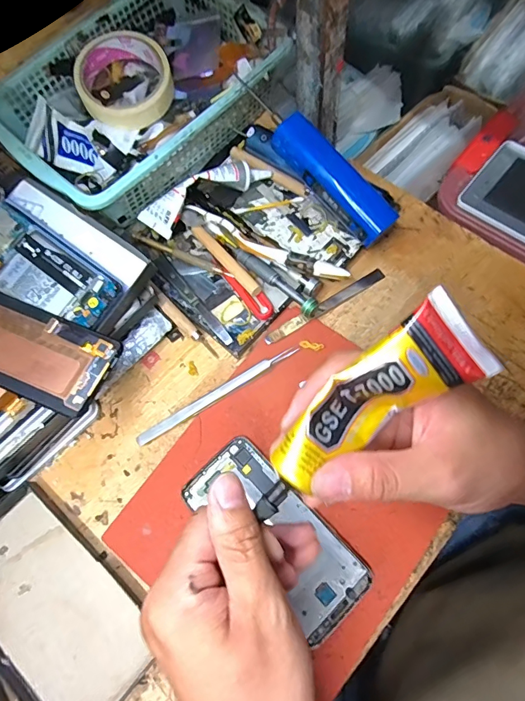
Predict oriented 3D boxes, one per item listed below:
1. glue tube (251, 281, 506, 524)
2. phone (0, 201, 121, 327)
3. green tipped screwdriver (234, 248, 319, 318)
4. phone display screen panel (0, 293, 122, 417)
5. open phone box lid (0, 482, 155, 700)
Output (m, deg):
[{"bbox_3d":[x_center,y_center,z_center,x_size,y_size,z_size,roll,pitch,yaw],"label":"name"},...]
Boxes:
[{"bbox_3d":[0.049,0.032,0.218,0.132,0.029,0.040,-42,74,12],"label":"glue tube"},{"bbox_3d":[-0.190,-0.069,0.368,0.150,0.011,0.066,33,76,14],"label":"phone"},{"bbox_3d":[0.012,-0.064,0.404,0.015,0.019,0.099,-44,74,-10],"label":"green tipped screwdriver"},{"bbox_3d":[-0.183,-0.003,0.332,0.137,0.012,0.062,22,73,8],"label":"phone display screen panel"},{"bbox_3d":[-0.167,0.201,0.344,0.173,0.017,0.102,42,79,16],"label":"open phone box lid"}]

